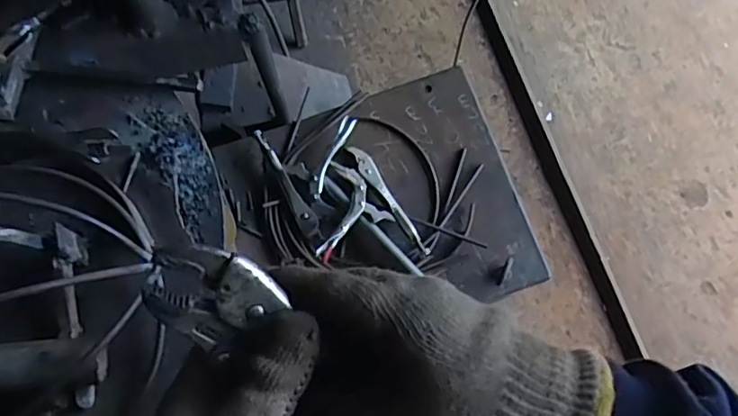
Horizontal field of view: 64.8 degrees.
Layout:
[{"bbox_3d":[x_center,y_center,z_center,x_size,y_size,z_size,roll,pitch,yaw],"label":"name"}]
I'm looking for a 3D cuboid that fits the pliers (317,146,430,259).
[{"bbox_3d":[-0.002,-0.011,0.763,0.133,0.029,0.159,-5,73,0],"label":"pliers"}]

